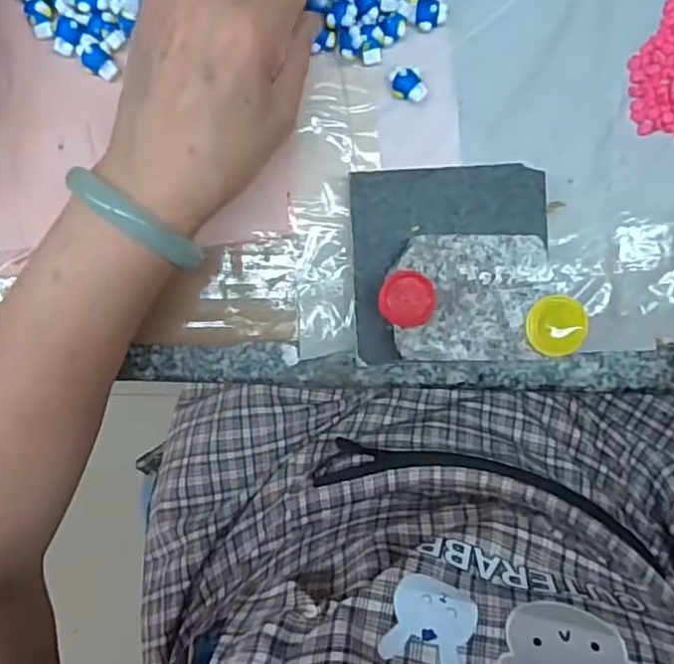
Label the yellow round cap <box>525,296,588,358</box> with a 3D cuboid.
[{"bbox_3d":[0.104,-0.003,0.303,0.028,0.004,0.028,0,93,1],"label":"yellow round cap"}]

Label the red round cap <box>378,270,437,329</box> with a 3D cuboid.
[{"bbox_3d":[0.034,-0.016,0.303,0.027,0.004,0.026,-1,102,-7],"label":"red round cap"}]

